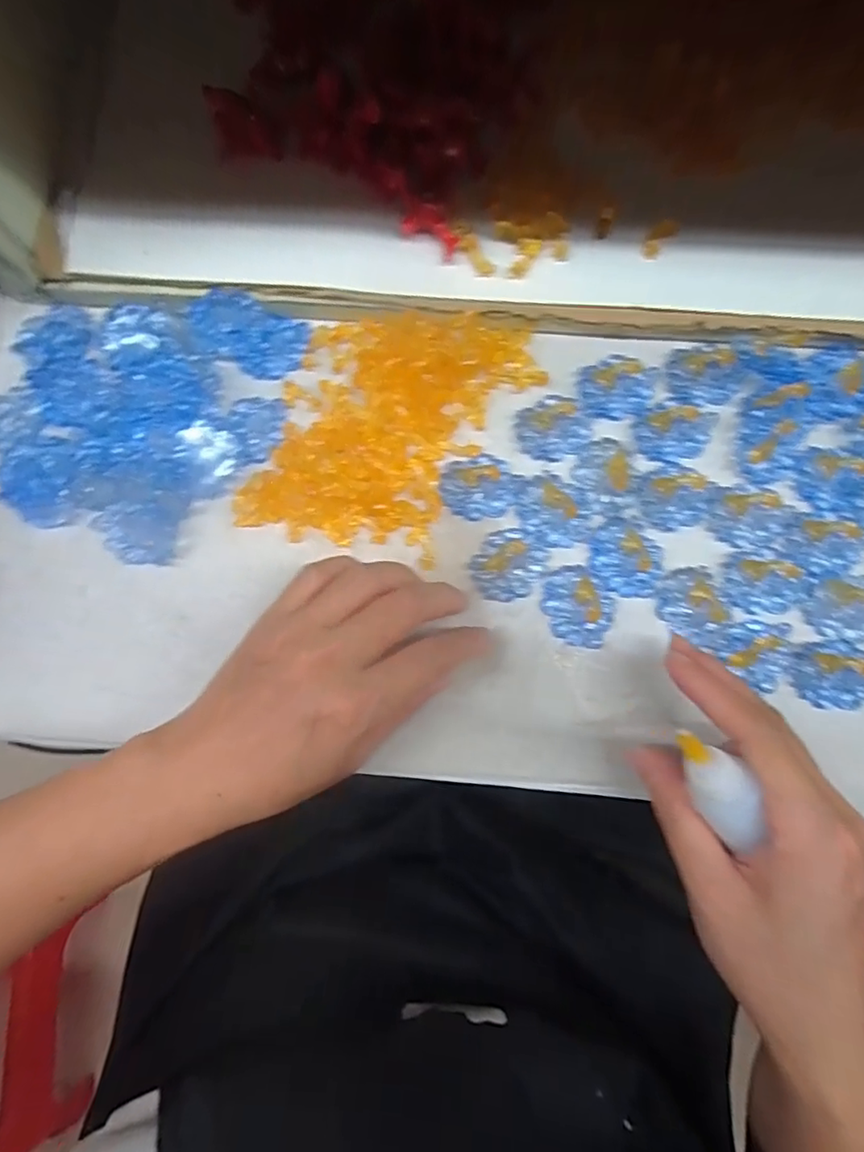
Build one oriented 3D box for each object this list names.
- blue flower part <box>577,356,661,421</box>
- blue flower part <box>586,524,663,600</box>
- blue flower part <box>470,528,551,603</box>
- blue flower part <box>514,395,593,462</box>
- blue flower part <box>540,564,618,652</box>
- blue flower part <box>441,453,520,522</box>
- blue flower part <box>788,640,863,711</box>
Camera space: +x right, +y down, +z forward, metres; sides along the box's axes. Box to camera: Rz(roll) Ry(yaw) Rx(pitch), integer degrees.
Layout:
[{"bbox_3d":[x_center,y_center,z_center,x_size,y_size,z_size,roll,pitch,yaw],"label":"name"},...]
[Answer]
[{"bbox_3d":[0.090,-0.092,0.278,0.038,0.007,0.031,4,96,-4],"label":"blue flower part"},{"bbox_3d":[0.090,-0.008,0.264,0.035,0.004,0.030,38,83,5],"label":"blue flower part"},{"bbox_3d":[0.036,-0.005,0.263,0.031,0.010,0.035,33,83,5],"label":"blue flower part"},{"bbox_3d":[0.058,-0.071,0.274,0.033,0.008,0.030,0,81,0],"label":"blue flower part"},{"bbox_3d":[0.067,0.014,0.263,0.036,0.006,0.031,44,84,6],"label":"blue flower part"},{"bbox_3d":[0.023,-0.042,0.272,0.036,0.005,0.030,-9,82,-1],"label":"blue flower part"},{"bbox_3d":[0.181,0.045,0.258,0.038,0.008,0.030,-5,82,-1],"label":"blue flower part"}]

